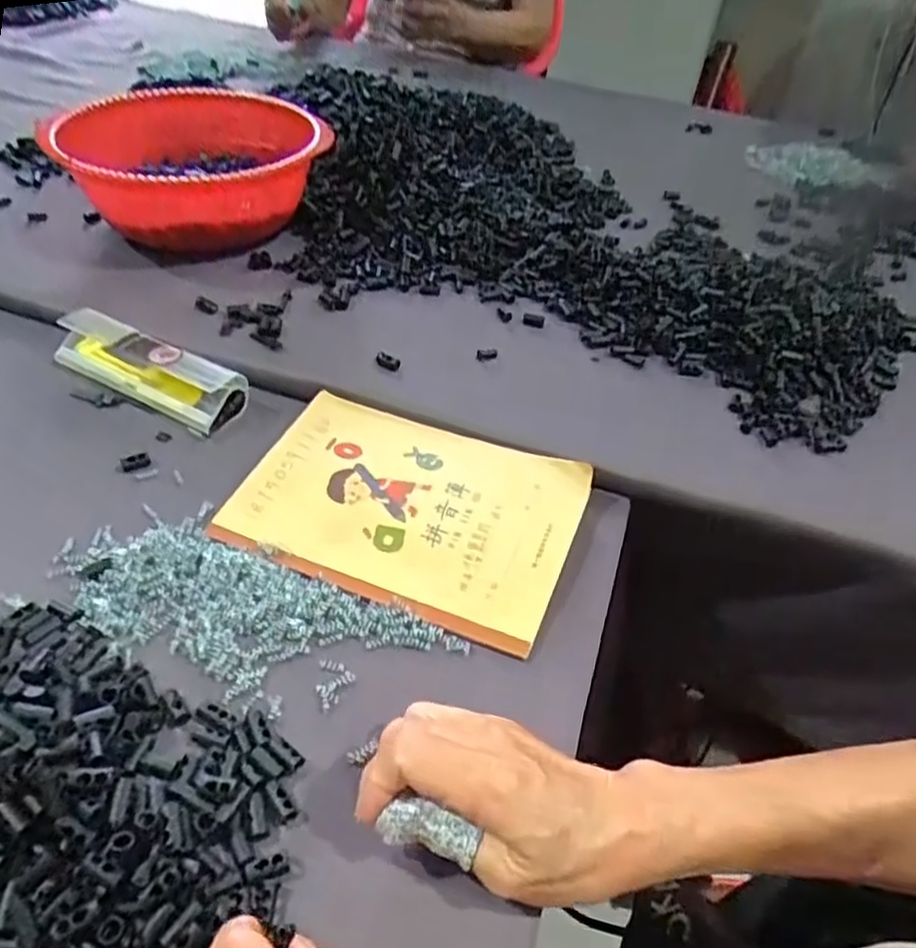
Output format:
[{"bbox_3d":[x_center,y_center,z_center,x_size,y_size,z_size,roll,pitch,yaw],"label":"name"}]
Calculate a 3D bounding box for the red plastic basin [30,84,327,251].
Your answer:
[{"bbox_3d":[-0.251,-0.277,0.646,0.196,0.090,0.216,18,47,14],"label":"red plastic basin"}]

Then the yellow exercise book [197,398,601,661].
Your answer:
[{"bbox_3d":[-0.030,0.014,0.440,0.204,0.010,0.141,17,47,13],"label":"yellow exercise book"}]

